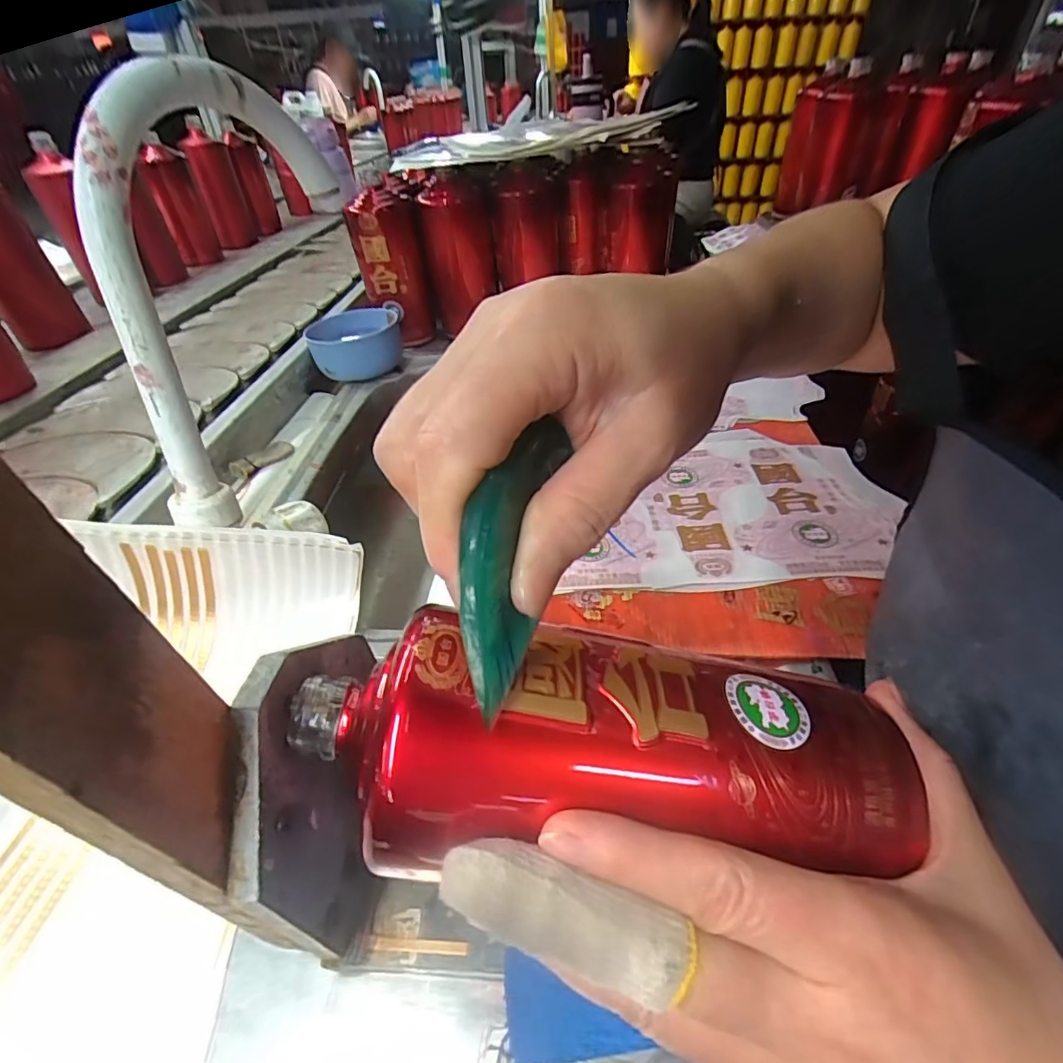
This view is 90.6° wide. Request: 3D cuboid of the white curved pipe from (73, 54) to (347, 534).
[{"bbox_3d":[-0.173,-0.122,0.279,0.027,0.129,0.237,13,88,14],"label":"white curved pipe"}]

